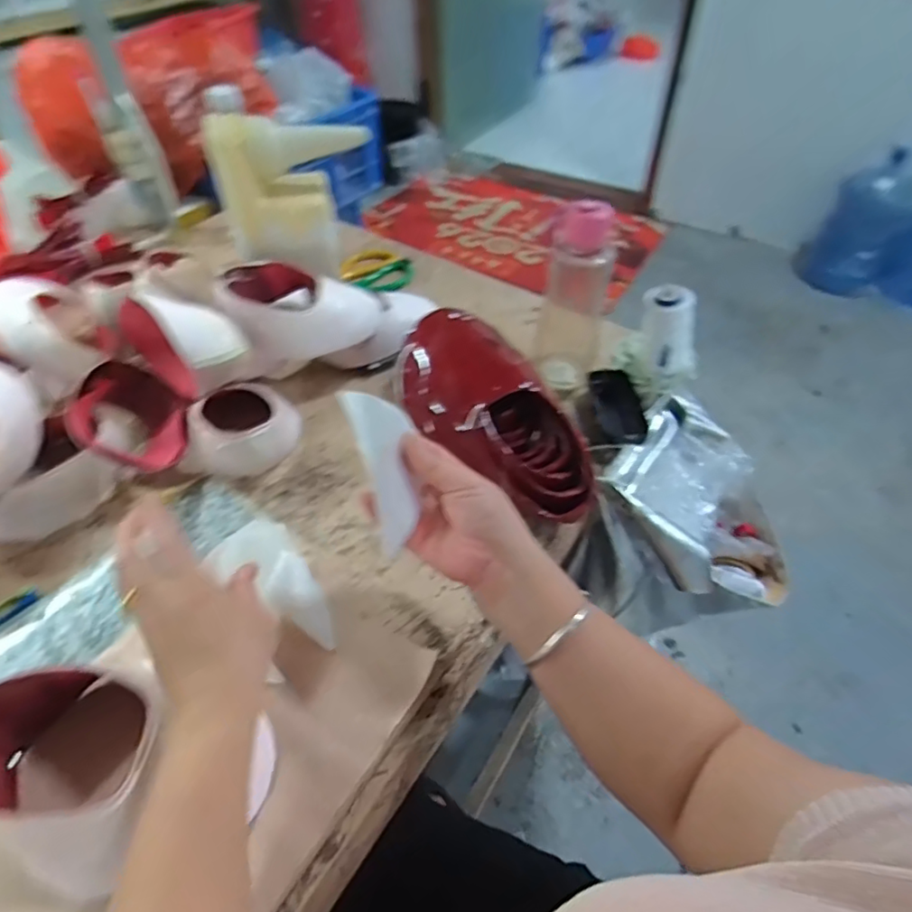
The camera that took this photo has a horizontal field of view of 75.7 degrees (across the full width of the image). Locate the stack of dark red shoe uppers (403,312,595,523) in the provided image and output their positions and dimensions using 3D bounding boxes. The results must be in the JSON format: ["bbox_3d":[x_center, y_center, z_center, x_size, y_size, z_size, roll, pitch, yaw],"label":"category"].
[{"bbox_3d":[0.023,-0.051,0.595,0.126,0.071,0.287,-18,50,-16],"label":"stack of dark red shoe uppers"}]

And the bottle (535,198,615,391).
[{"bbox_3d":[0.131,-0.173,0.652,0.074,0.212,0.057,11,48,10],"label":"bottle"}]

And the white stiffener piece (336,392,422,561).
[{"bbox_3d":[-0.046,0.006,0.418,0.043,0.008,0.119,-19,85,6],"label":"white stiffener piece"}]

